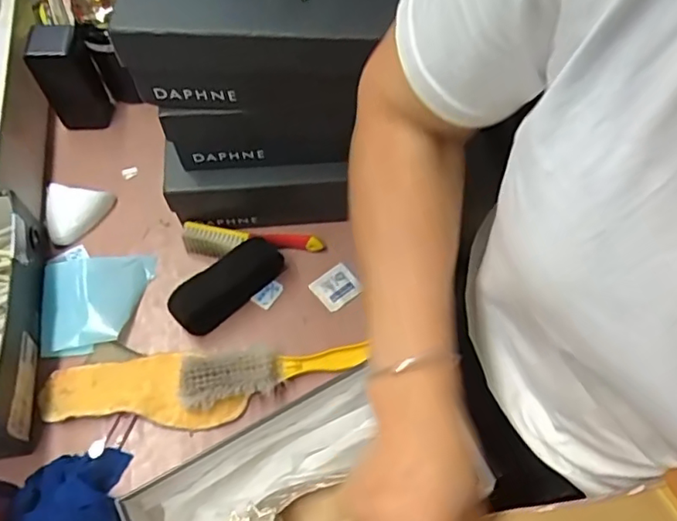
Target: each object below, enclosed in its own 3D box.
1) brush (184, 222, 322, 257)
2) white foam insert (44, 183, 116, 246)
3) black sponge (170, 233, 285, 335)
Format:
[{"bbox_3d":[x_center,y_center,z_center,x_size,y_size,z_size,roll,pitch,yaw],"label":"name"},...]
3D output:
[{"bbox_3d":[-0.099,-0.020,0.672,0.158,0.041,0.034,4,64,-1],"label":"brush"},{"bbox_3d":[-0.307,-0.054,0.684,0.068,0.031,0.063,5,64,0],"label":"white foam insert"},{"bbox_3d":[-0.120,0.028,0.637,0.131,0.056,0.039,-36,71,-18],"label":"black sponge"}]

